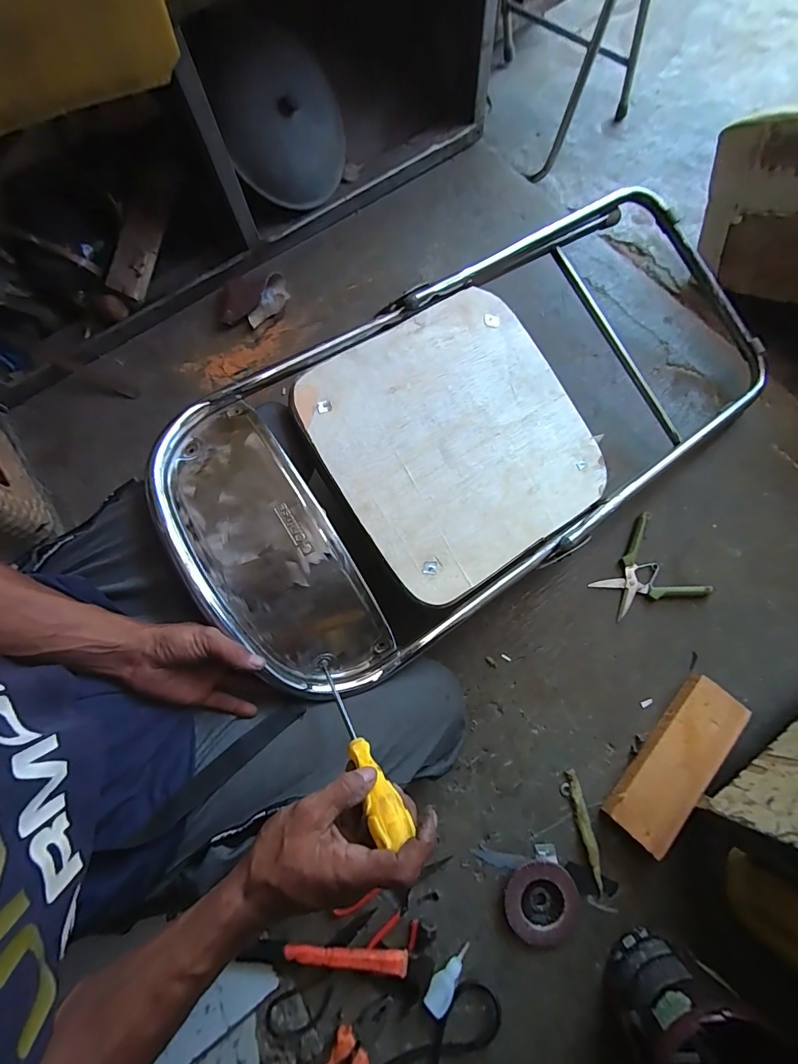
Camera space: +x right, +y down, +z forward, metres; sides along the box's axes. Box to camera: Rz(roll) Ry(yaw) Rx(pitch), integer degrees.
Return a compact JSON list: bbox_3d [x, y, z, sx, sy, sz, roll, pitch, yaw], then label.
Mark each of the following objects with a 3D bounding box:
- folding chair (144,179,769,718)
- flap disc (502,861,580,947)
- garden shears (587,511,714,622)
[{"bbox_3d":[0.150,-0.177,0.605,0.928,0.079,0.403,-34,91,-19],"label":"folding chair"},{"bbox_3d":[0.187,0.485,0.544,0.096,0.017,0.090,-1,74,2],"label":"flap disc"},{"bbox_3d":[0.387,0.070,0.666,0.147,0.022,0.149,-33,75,-7],"label":"garden shears"}]

